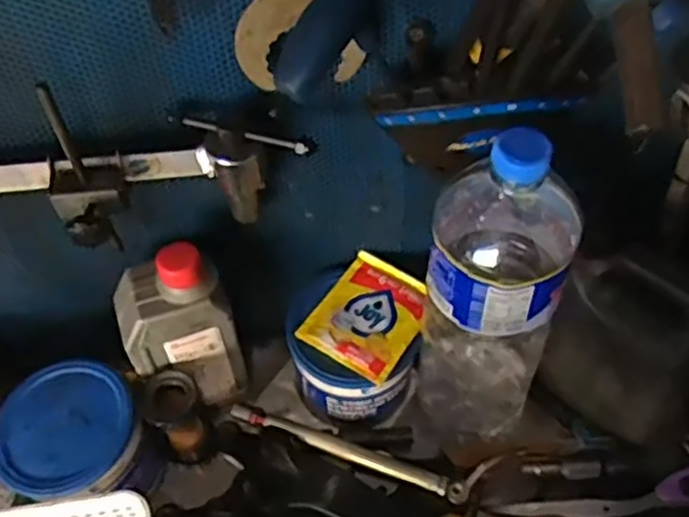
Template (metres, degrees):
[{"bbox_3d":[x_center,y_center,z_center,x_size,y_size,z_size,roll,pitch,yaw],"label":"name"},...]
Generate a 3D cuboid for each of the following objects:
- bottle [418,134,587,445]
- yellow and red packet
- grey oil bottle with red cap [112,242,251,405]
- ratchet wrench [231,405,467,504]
[{"bbox_3d":[0.103,0.024,0.507,0.084,0.298,0.097,15,55,14],"label":"bottle"},{"bbox_3d":[0.021,0.044,0.577,0.080,0.011,0.094,26,58,21],"label":"yellow and red packet"},{"bbox_3d":[-0.127,0.056,0.565,0.078,0.169,0.053,-21,54,-13],"label":"grey oil bottle with red cap"},{"bbox_3d":[0.002,0.152,0.584,0.193,0.016,0.017,16,55,15],"label":"ratchet wrench"}]

